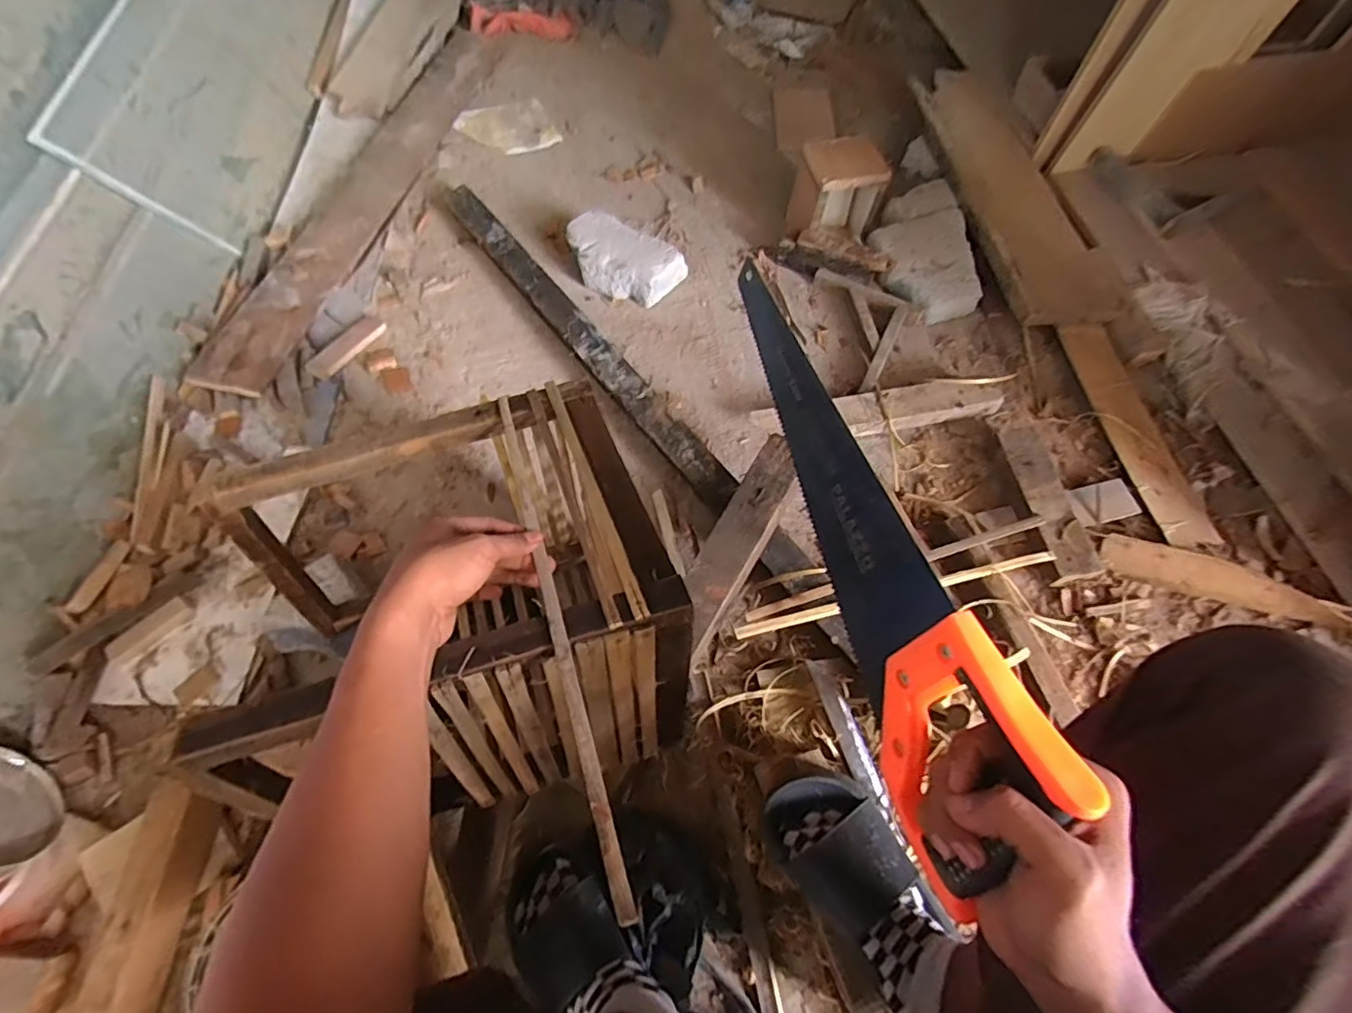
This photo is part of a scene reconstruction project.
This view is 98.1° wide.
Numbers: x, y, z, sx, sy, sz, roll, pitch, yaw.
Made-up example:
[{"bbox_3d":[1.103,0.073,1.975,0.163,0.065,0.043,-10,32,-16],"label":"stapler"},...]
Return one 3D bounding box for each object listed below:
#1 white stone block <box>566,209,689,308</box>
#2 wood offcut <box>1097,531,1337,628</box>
[{"bbox_3d":[-0.099,-0.445,1.066,0.216,0.069,0.118,26,67,11],"label":"white stone block"},{"bbox_3d":[0.769,0.107,0.842,0.280,0.063,0.023,19,34,15],"label":"wood offcut"}]

